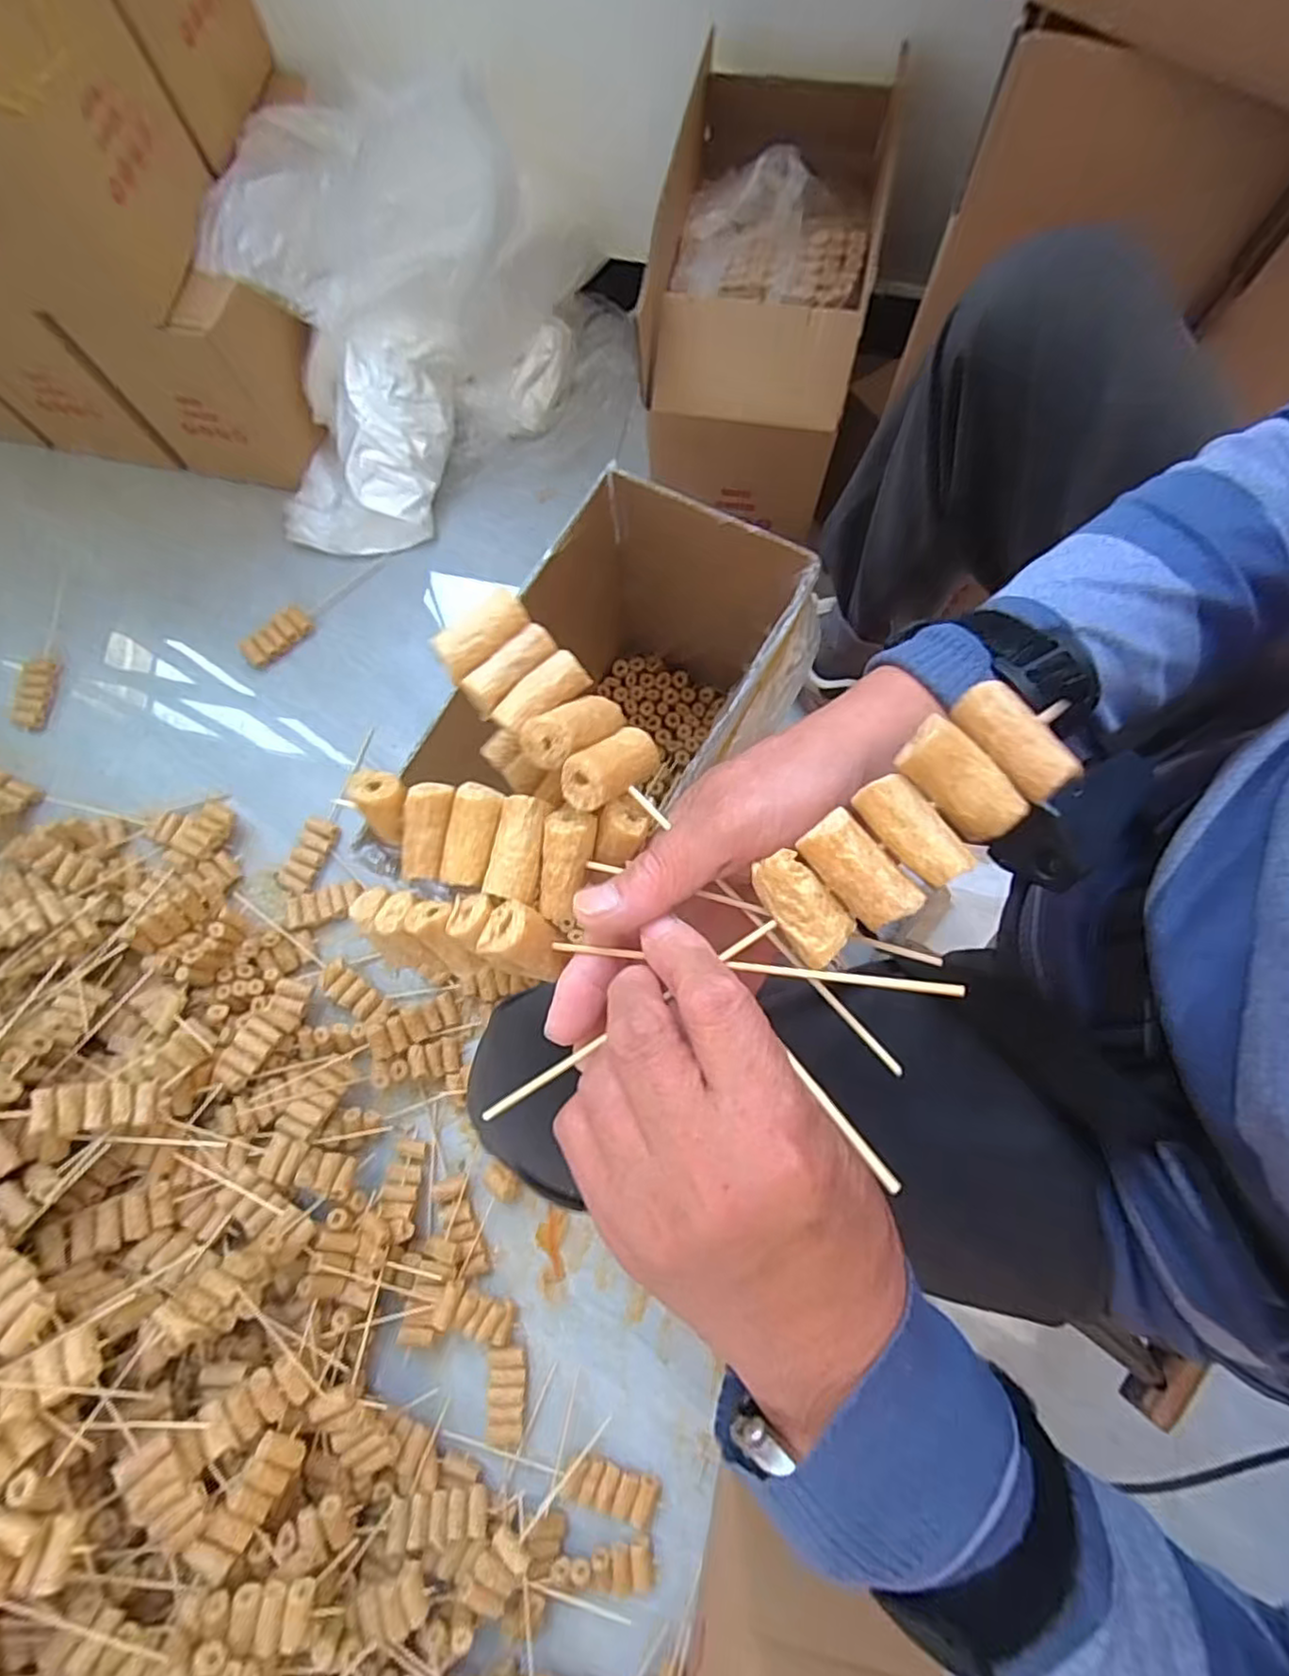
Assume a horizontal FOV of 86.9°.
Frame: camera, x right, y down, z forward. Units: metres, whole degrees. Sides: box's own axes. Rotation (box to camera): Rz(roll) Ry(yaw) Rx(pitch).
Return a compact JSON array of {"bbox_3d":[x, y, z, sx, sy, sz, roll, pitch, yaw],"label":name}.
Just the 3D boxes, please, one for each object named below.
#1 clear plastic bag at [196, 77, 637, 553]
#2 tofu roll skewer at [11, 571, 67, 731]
[{"bbox_3d":[-0.247,-0.600,0.810,0.440,0.304,0.318,-7,77,-1],"label":"clear plastic bag"},{"bbox_3d":[-0.793,-0.249,0.898,0.036,0.015,0.220,-1,77,0],"label":"tofu roll skewer"}]

